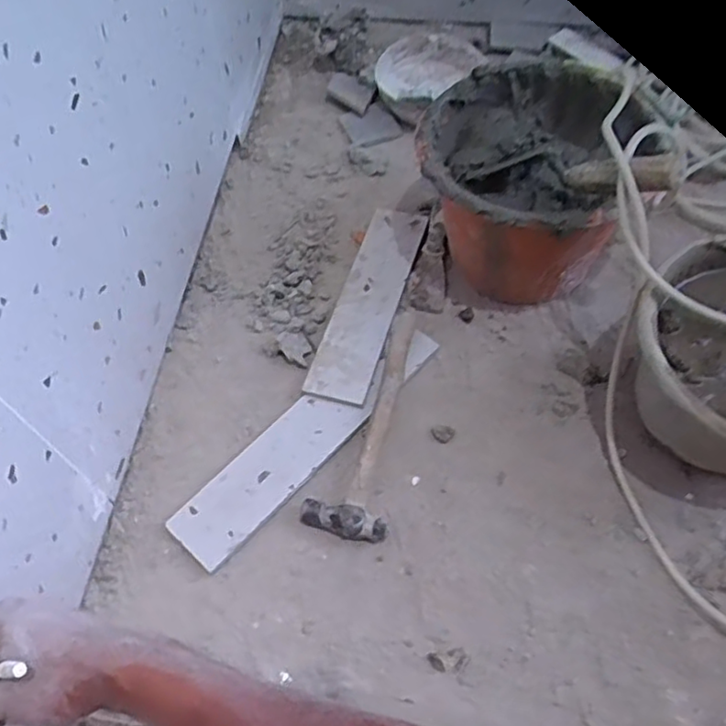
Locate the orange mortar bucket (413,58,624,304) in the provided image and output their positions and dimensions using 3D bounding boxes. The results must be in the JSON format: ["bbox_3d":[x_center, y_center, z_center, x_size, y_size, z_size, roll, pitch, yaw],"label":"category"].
[{"bbox_3d":[0.177,-0.209,0.832,0.218,0.215,0.265,7,60,6],"label":"orange mortar bucket"}]

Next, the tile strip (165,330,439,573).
[{"bbox_3d":[-0.058,0.077,0.784,0.077,0.014,0.371,39,68,22],"label":"tile strip"}]

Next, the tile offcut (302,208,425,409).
[{"bbox_3d":[0.011,-0.091,0.884,0.082,0.016,0.320,13,61,10],"label":"tile offcut"}]

